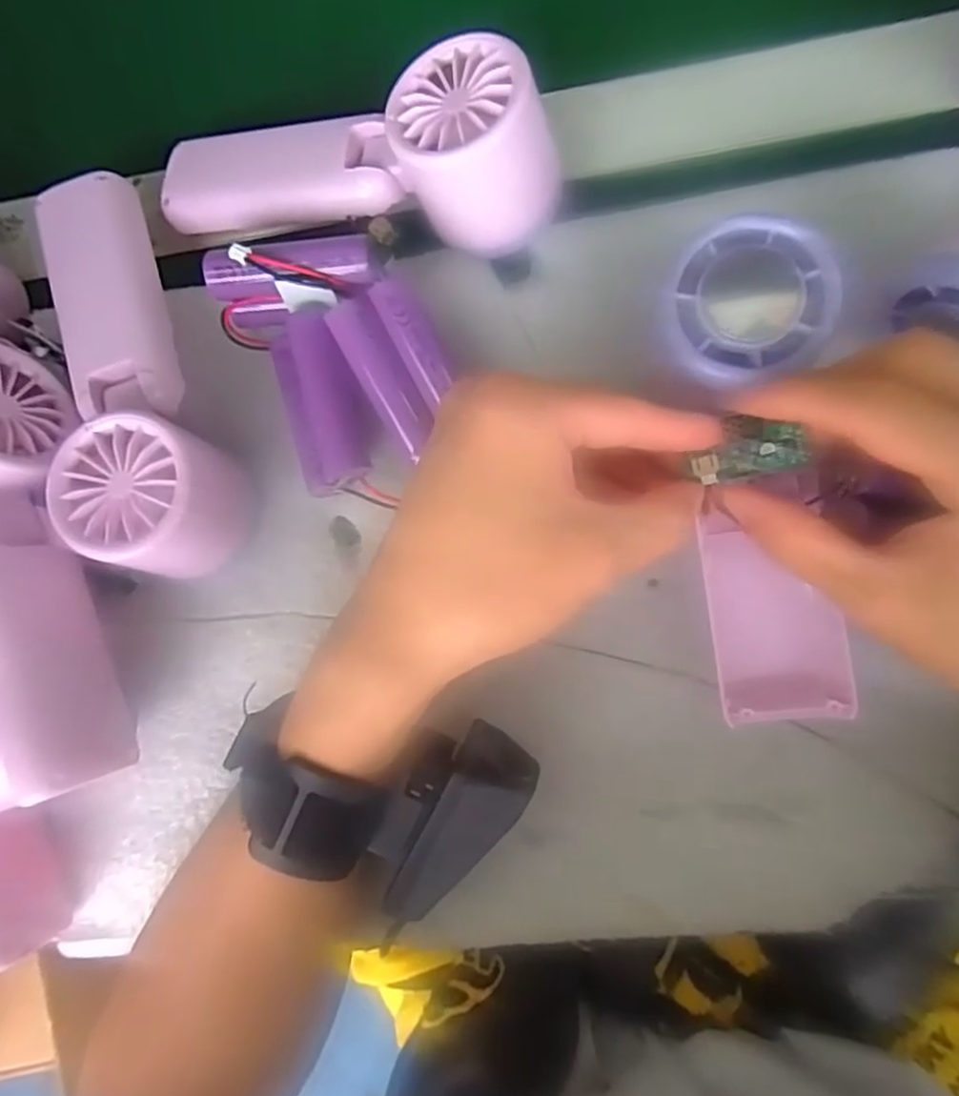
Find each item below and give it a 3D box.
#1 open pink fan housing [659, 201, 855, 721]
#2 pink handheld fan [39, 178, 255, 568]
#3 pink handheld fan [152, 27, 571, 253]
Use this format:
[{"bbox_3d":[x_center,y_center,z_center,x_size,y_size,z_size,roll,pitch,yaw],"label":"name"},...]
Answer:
[{"bbox_3d":[0.097,-0.019,0.227,0.050,0.031,0.172,-8,103,7],"label":"open pink fan housing"},{"bbox_3d":[-0.140,-0.068,0.261,0.055,0.048,0.171,-20,85,6],"label":"pink handheld fan"},{"bbox_3d":[-0.051,-0.155,0.274,0.165,0.042,0.062,8,88,22],"label":"pink handheld fan"}]

